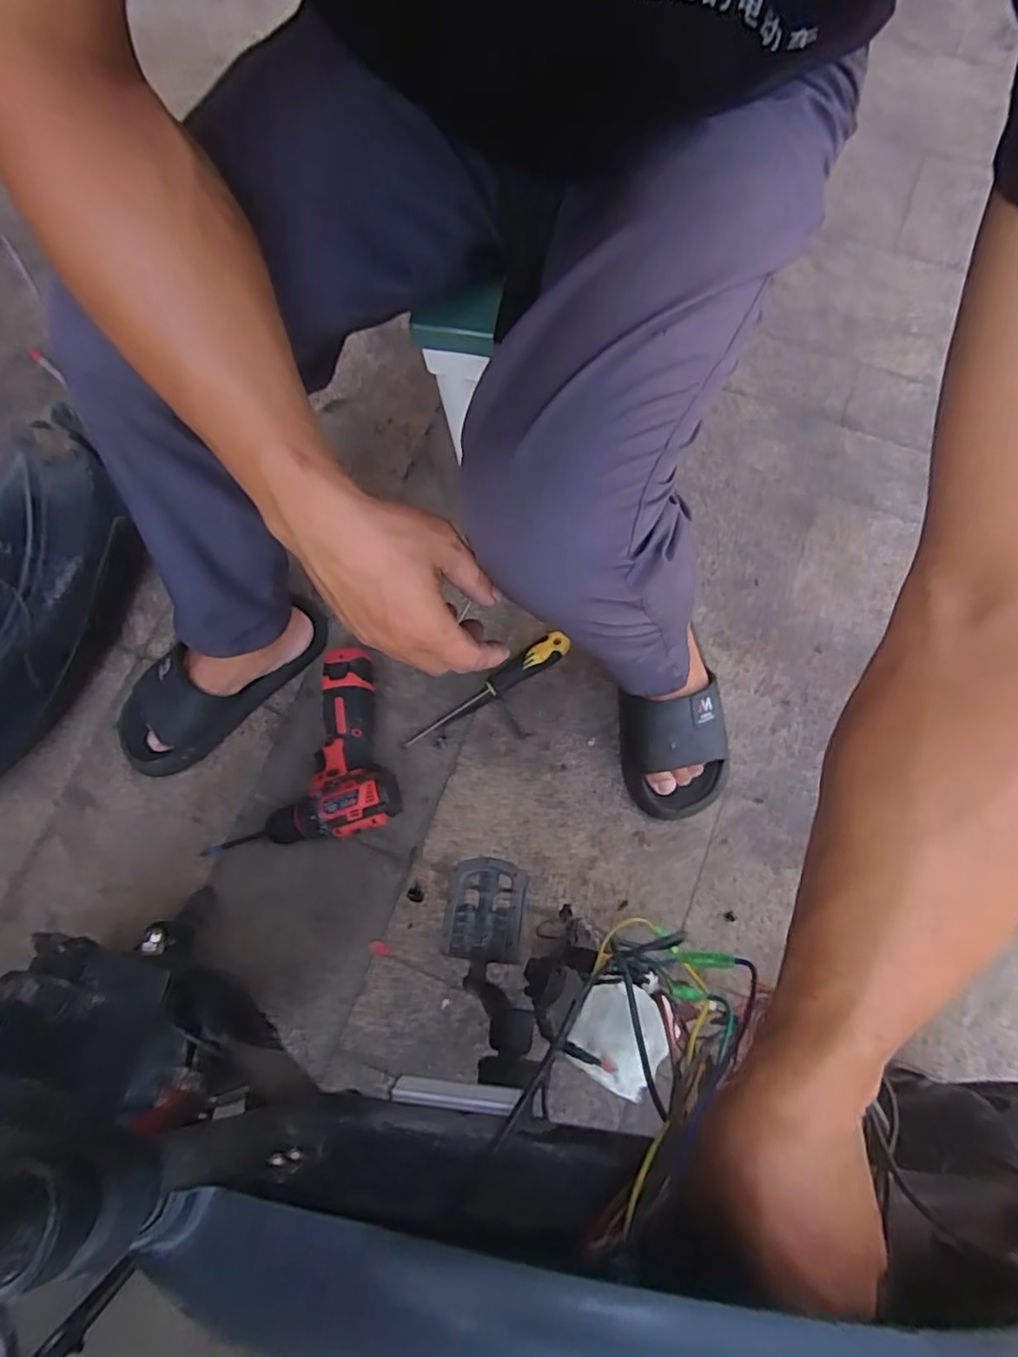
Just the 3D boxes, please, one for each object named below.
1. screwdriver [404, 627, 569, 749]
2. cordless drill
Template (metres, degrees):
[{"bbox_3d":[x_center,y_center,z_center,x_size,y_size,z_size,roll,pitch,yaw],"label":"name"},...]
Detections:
[{"bbox_3d":[-0.026,0.014,0.731,0.217,0.033,0.030,-32,78,-7],"label":"screwdriver"},{"bbox_3d":[-0.233,0.079,0.704,0.201,0.060,0.197,-10,77,-2],"label":"cordless drill"}]

